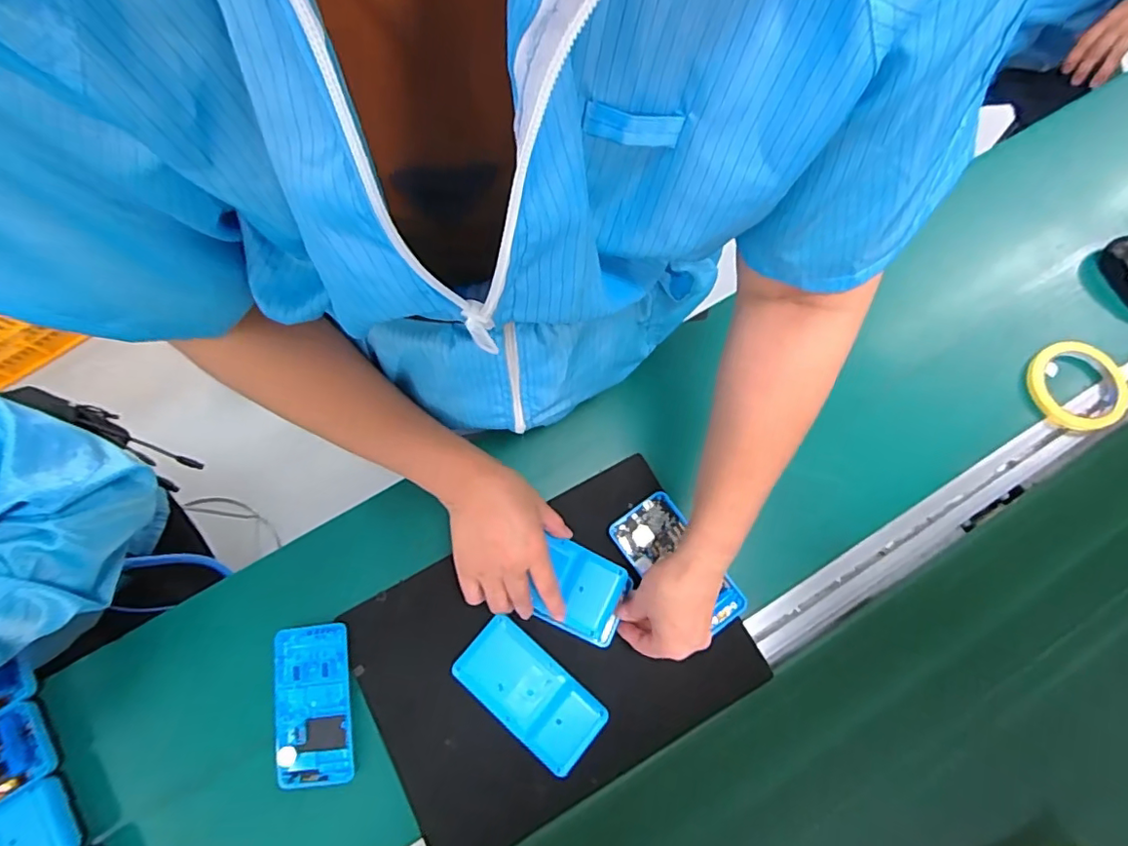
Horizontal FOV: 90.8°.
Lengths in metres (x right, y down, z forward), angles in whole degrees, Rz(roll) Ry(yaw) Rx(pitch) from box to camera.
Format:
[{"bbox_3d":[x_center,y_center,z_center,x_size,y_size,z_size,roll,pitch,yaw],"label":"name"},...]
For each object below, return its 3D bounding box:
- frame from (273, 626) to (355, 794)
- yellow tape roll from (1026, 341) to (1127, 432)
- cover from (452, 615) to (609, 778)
[{"bbox_3d":[-0.234,0.262,0.516,0.070,0.007,0.138,-7,79,0],"label":"frame"},{"bbox_3d":[0.572,-0.040,0.615,0.100,0.019,0.096,0,75,-1],"label":"yellow tape roll"},{"bbox_3d":[-0.032,0.249,0.517,0.137,0.024,0.070,40,78,9],"label":"cover"}]

